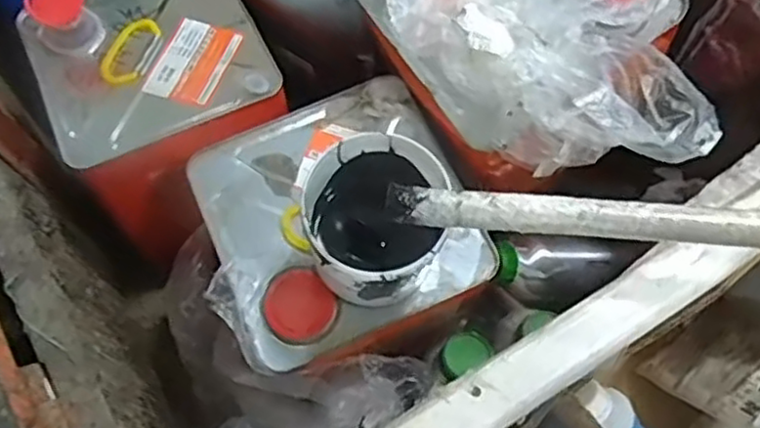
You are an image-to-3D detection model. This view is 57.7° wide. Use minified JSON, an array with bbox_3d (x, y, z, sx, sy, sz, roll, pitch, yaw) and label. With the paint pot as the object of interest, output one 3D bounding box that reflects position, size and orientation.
[{"bbox_3d":[-0.007,0.012,0.583,0.101,0.132,0.117,20,69,9],"label":"paint pot"}]

